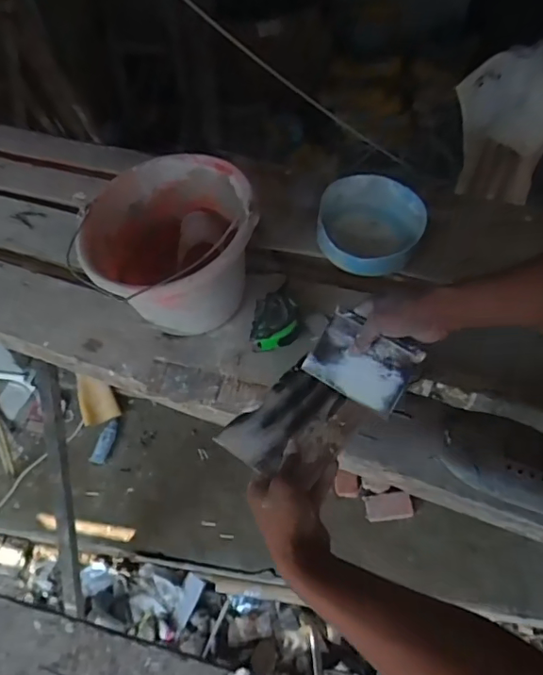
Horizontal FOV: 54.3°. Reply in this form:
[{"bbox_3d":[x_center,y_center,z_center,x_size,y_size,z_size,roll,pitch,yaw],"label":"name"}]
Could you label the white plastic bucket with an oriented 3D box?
[{"bbox_3d":[-0.131,-0.121,0.729,0.212,0.149,0.239,-3,58,1],"label":"white plastic bucket"}]

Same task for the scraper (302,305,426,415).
[{"bbox_3d":[0.107,0.027,0.631,0.117,0.010,0.088,29,93,18],"label":"scraper"}]

